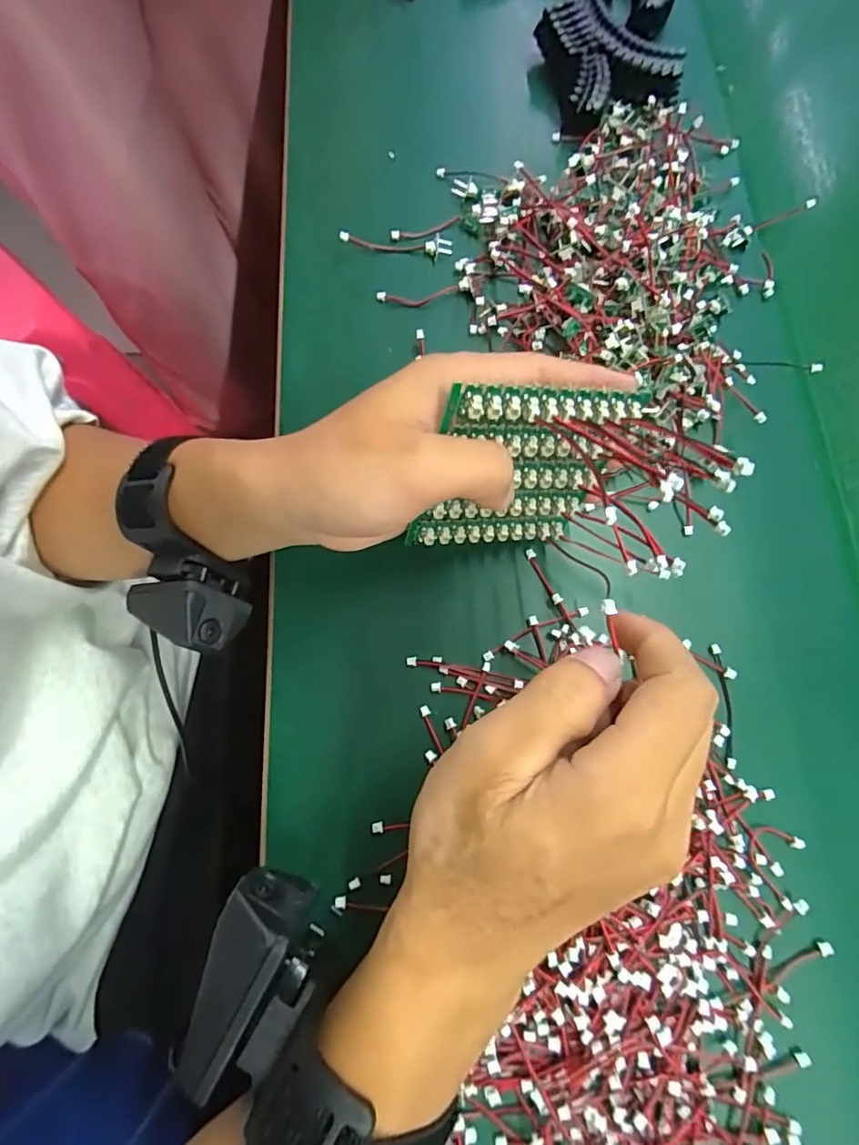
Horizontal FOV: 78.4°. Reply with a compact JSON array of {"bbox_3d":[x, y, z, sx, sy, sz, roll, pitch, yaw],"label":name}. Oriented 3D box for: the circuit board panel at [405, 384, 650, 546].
[{"bbox_3d":[0.038,-0.039,0.223,0.079,0.083,0.010,-3,56,-19],"label":"circuit board panel"}]

